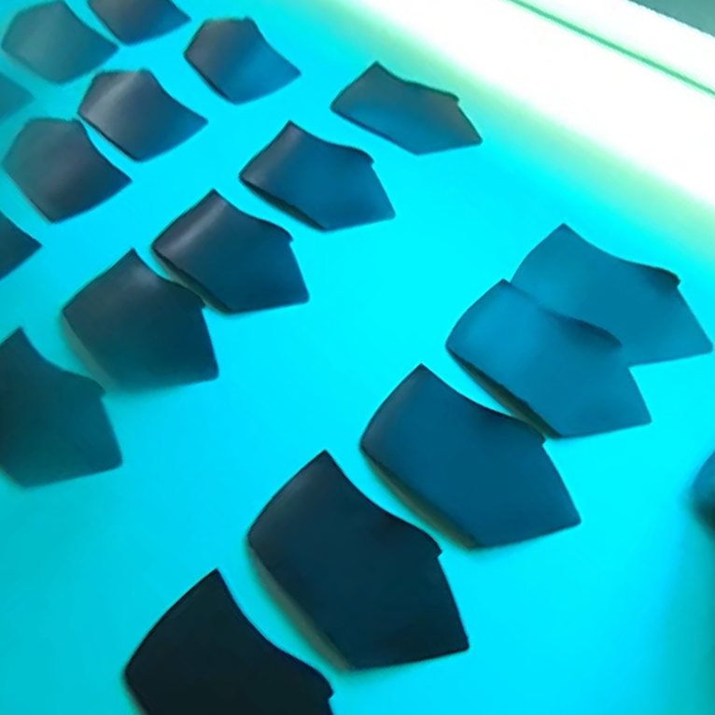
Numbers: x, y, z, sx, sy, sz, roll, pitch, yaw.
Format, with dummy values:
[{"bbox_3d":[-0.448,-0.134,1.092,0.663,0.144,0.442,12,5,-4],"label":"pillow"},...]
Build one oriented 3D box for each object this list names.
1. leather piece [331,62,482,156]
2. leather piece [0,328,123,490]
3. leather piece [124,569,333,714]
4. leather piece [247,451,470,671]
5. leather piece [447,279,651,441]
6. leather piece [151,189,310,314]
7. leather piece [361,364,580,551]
[{"bbox_3d":[0.045,-0.211,0.566,0.122,0.006,0.061,31,83,13],"label":"leather piece"},{"bbox_3d":[-0.213,0.039,0.434,0.131,0.005,0.074,30,73,22],"label":"leather piece"},{"bbox_3d":[-0.060,0.179,0.334,0.073,0.006,0.128,-41,66,-20],"label":"leather piece"},{"bbox_3d":[0.000,0.119,0.371,0.075,0.006,0.128,-44,67,-10],"label":"leather piece"},{"bbox_3d":[0.125,0.002,0.432,0.080,0.005,0.128,-38,64,-13],"label":"leather piece"},{"bbox_3d":[-0.093,-0.078,0.487,0.126,0.016,0.067,38,67,21],"label":"leather piece"},{"bbox_3d":[0.066,0.066,0.398,0.127,0.011,0.078,33,65,19],"label":"leather piece"}]

